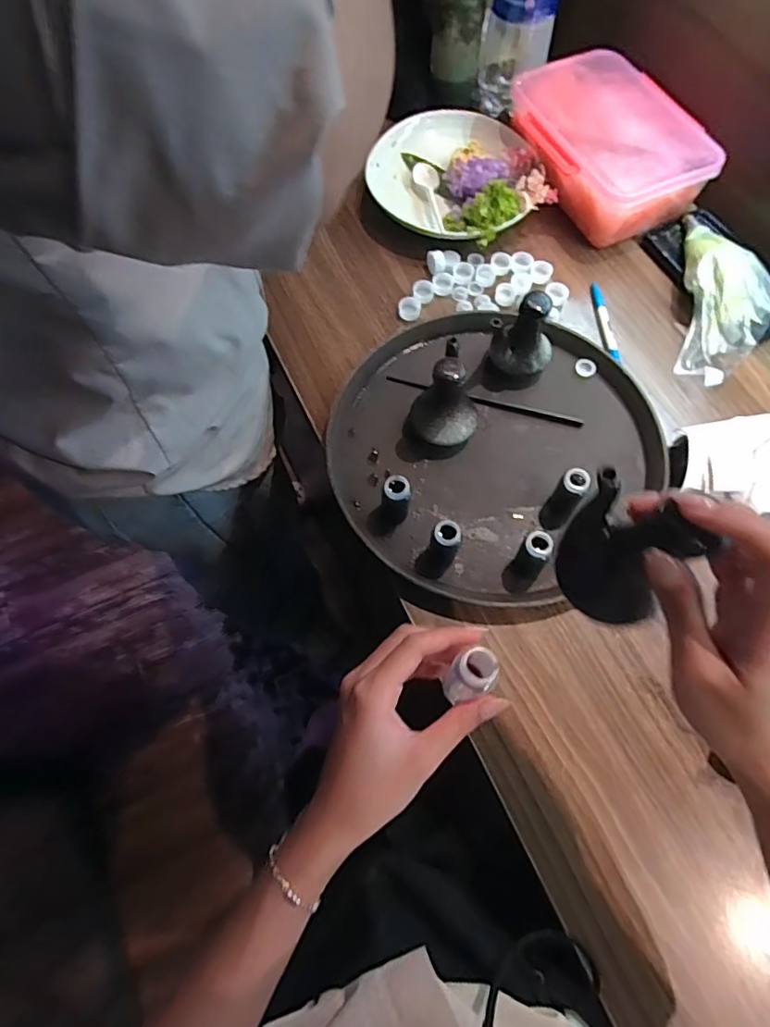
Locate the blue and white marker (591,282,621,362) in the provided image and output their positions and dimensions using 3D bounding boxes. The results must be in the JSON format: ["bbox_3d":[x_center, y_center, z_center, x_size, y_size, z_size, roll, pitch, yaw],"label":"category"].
[{"bbox_3d":[0.261,-0.229,0.644,0.015,0.007,0.119,-3,67,0],"label":"blue and white marker"}]

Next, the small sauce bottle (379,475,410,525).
[{"bbox_3d":[0.010,-0.013,0.527,0.028,0.055,0.026,2,68,1],"label":"small sauce bottle"}]

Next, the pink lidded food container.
[{"bbox_3d":[0.271,-0.475,0.701,0.179,0.087,0.262,-21,69,-9],"label":"pink lidded food container"}]

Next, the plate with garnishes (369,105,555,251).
[{"bbox_3d":[0.088,-0.431,0.701,0.214,0.053,0.227,0,68,0],"label":"plate with garnishes"}]

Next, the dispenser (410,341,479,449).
[{"bbox_3d":[0.060,-0.112,0.542,0.068,0.108,0.062,0,68,0],"label":"dispenser"}]

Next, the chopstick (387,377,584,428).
[{"bbox_3d":[0.112,-0.127,0.610,0.221,0.007,0.010,15,68,6],"label":"chopstick"}]

